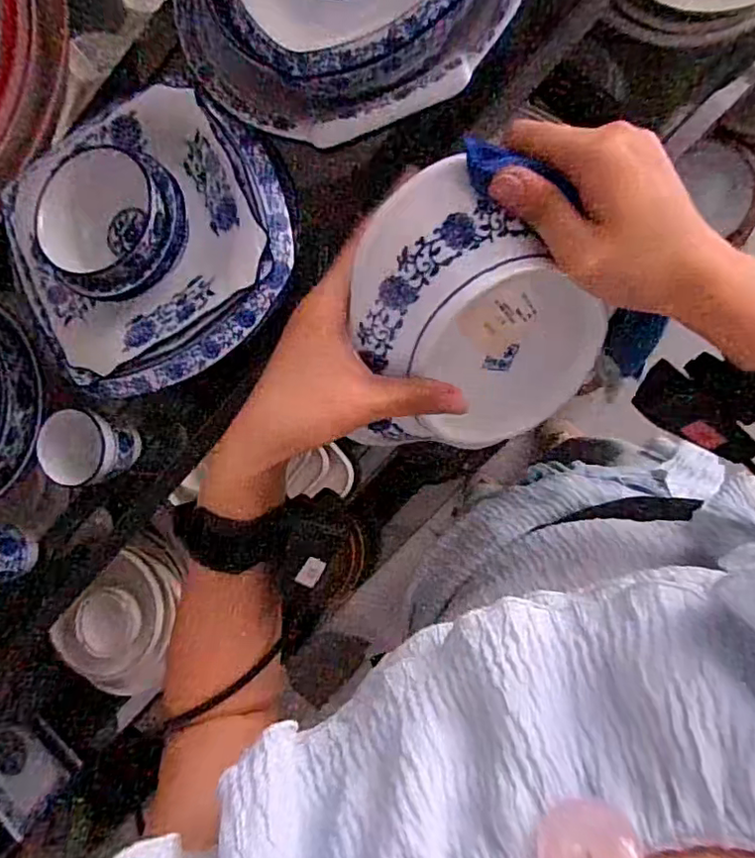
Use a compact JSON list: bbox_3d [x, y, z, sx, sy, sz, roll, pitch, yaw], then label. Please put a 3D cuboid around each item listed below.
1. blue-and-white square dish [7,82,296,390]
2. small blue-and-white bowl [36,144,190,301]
[{"bbox_3d":[-0.190,-0.156,0.467,0.233,0.047,0.232,-26,86,7],"label":"blue-and-white square dish"},{"bbox_3d":[-0.199,-0.155,0.444,0.108,0.053,0.106,0,89,8],"label":"small blue-and-white bowl"}]

